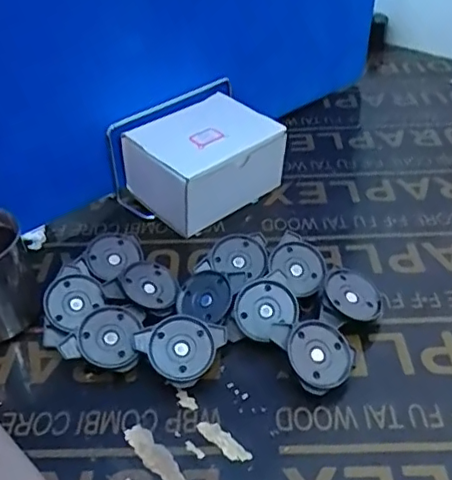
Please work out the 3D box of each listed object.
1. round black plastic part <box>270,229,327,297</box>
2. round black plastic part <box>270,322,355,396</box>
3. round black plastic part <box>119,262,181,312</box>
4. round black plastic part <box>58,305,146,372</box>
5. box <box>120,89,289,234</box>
[{"bbox_3d":[0.054,0.018,0.427,0.038,0.011,0.045,-37,79,-21],"label":"round black plastic part"},{"bbox_3d":[0.056,0.071,0.367,0.045,0.012,0.048,9,63,-18],"label":"round black plastic part"},{"bbox_3d":[-0.054,0.033,0.418,0.040,0.011,0.038,15,53,-20],"label":"round black plastic part"},{"bbox_3d":[-0.080,0.063,0.385,0.048,0.014,0.046,22,60,-2],"label":"round black plastic part"},{"bbox_3d":[-0.019,-0.071,0.524,0.122,0.072,0.098,-31,45,-30],"label":"box"}]

